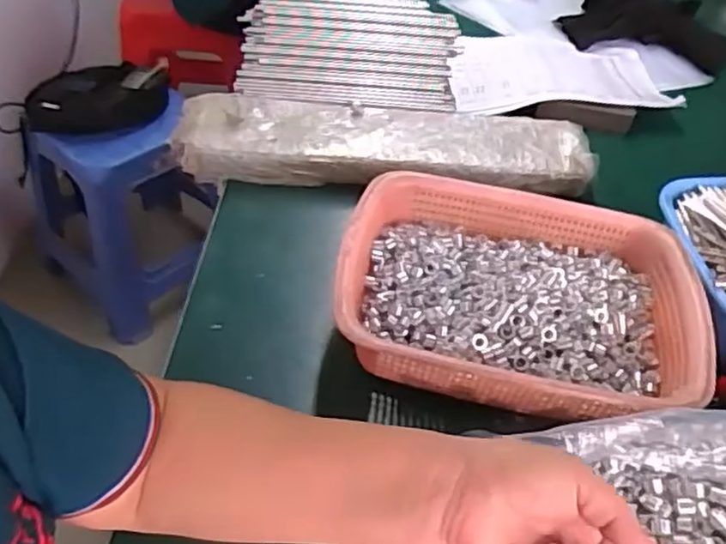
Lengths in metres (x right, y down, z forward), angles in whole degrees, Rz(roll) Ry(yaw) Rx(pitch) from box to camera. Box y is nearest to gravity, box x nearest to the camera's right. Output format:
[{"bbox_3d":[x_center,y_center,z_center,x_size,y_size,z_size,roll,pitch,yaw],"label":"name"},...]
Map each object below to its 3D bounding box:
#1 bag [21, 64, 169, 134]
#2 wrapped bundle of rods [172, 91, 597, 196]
[{"bbox_3d":[-0.499,-0.338,1.282,0.257,0.076,0.151,-12,49,-18],"label":"bag"},{"bbox_3d":[0.030,-0.146,0.753,0.447,0.042,0.112,3,46,-3],"label":"wrapped bundle of rods"}]

